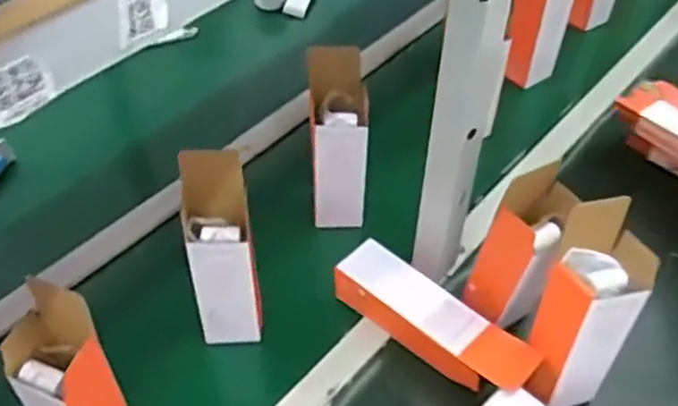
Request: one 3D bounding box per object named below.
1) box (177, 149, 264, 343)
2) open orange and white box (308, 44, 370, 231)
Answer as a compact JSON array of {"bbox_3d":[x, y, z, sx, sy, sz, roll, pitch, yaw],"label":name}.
[{"bbox_3d":[-0.125,0.053,0.757,0.066,0.226,0.071,-8,47,-9],"label":"box"},{"bbox_3d":[-0.002,-0.068,0.873,0.069,0.228,0.075,0,46,-2],"label":"open orange and white box"}]

